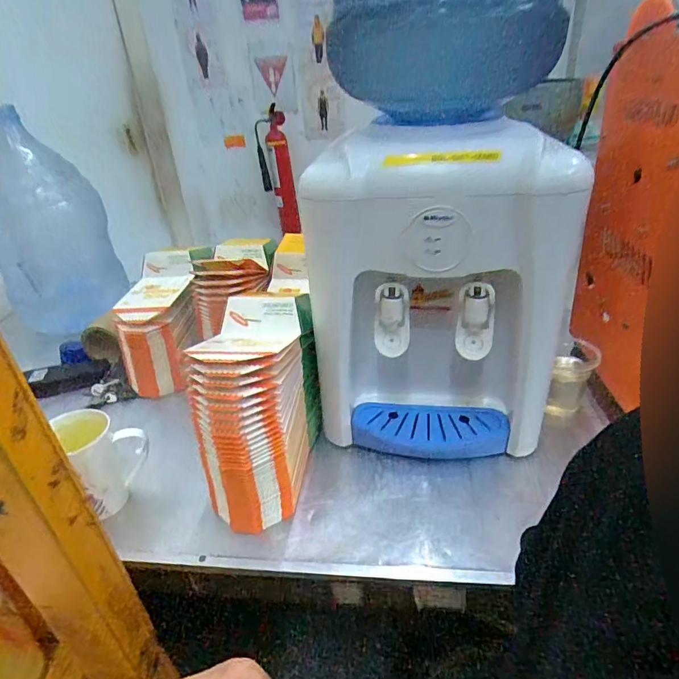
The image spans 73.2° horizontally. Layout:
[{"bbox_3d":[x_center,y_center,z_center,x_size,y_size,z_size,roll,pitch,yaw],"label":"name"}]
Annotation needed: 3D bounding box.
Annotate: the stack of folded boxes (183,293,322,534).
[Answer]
[{"bbox_3d":[-0.103,0.089,0.587,0.110,0.235,0.199,0,30,8],"label":"stack of folded boxes"}]

